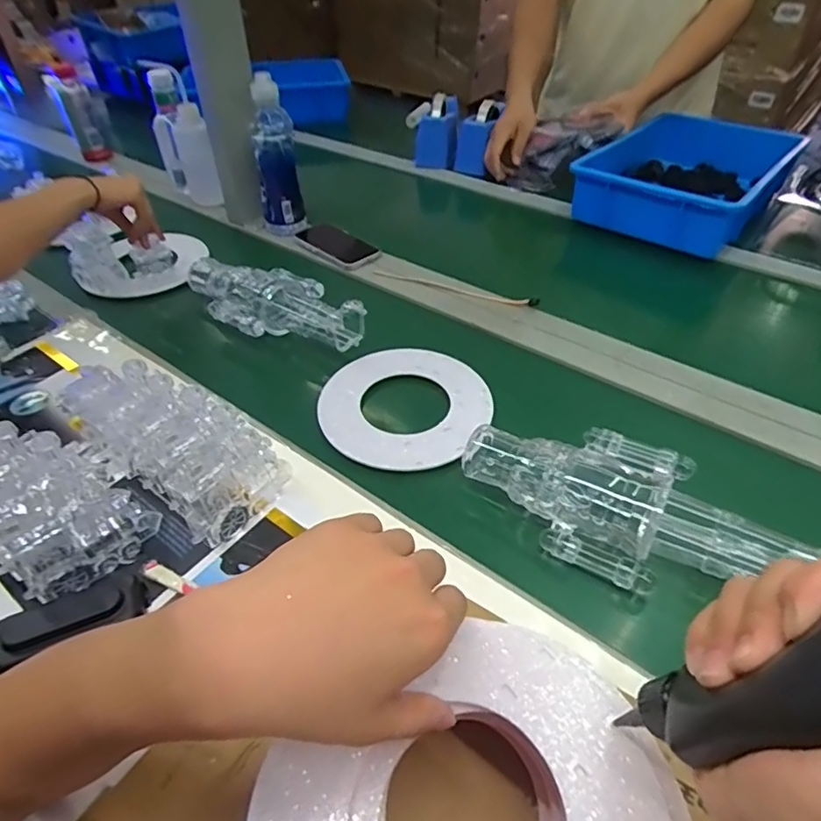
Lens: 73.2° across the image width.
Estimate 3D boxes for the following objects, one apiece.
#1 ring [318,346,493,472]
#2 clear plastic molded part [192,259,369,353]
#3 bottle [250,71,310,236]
[{"bbox_3d":[-0.005,-0.012,0.638,0.189,0.009,0.194,0,44,1],"label":"ring"},{"bbox_3d":[-0.192,-0.151,0.749,0.305,0.061,0.118,26,50,25],"label":"clear plastic molded part"},{"bbox_3d":[-0.217,-0.405,0.893,0.068,0.235,0.060,-14,45,-13],"label":"bottle"}]

